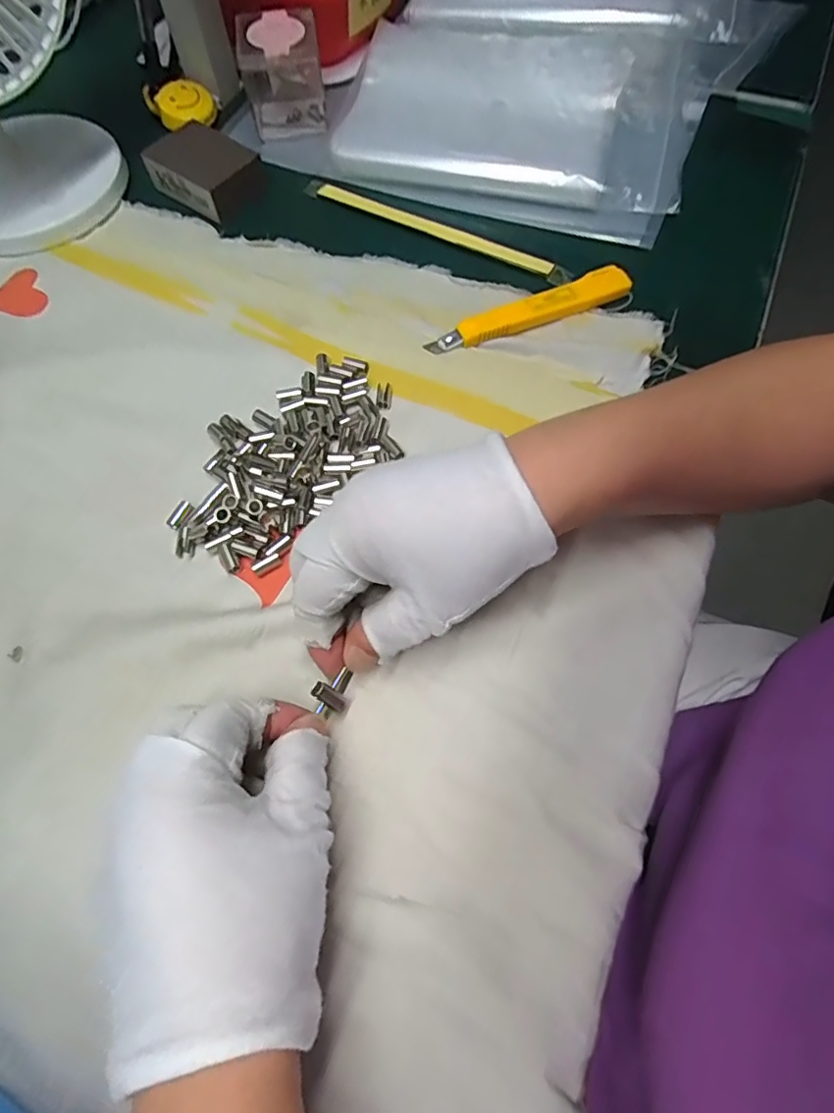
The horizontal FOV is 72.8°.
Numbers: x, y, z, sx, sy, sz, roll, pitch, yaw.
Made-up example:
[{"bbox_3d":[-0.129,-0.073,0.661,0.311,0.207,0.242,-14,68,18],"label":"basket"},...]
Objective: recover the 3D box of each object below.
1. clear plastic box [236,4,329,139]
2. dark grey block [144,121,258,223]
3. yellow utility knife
[{"bbox_3d":[-0.098,-0.353,0.414,0.058,0.058,0.067,-9,65,-3],"label":"clear plastic box"},{"bbox_3d":[-0.147,-0.268,0.393,0.074,0.024,0.050,34,71,16],"label":"dark grey block"},{"bbox_3d":[0.069,-0.148,0.342,0.128,0.011,0.019,-22,67,-8],"label":"yellow utility knife"}]

